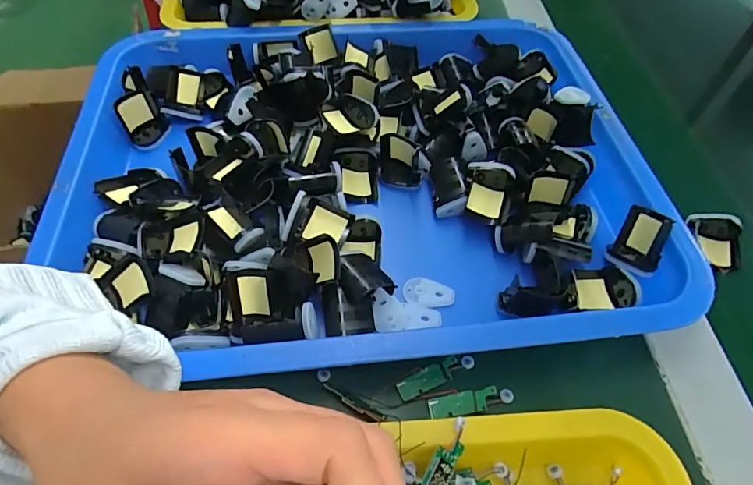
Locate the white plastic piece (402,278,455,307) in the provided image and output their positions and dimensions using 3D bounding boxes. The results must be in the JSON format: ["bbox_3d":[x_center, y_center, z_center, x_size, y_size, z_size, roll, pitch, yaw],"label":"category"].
[{"bbox_3d":[0.036,0.035,0.315,0.035,0.004,0.019,5,56,1],"label":"white plastic piece"}]

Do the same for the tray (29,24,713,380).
[{"bbox_3d":[-0.011,-0.062,0.358,0.425,0.048,0.328,-4,56,-5],"label":"tray"}]

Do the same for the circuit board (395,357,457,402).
[{"bbox_3d":[0.033,0.086,0.287,0.042,0.006,0.013,-23,60,-17],"label":"circuit board"}]

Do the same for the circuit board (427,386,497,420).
[{"bbox_3d":[0.053,0.099,0.278,0.042,0.004,0.013,-9,83,-6],"label":"circuit board"}]

